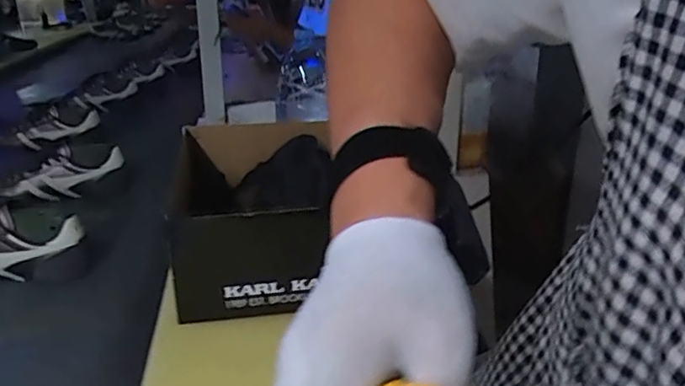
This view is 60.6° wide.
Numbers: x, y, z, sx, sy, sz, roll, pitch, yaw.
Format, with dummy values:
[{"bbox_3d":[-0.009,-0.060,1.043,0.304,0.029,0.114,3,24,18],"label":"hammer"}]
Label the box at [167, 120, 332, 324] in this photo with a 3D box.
[{"bbox_3d":[-0.115,0.011,0.745,0.204,0.111,0.349,-5,22,-8],"label":"box"}]

